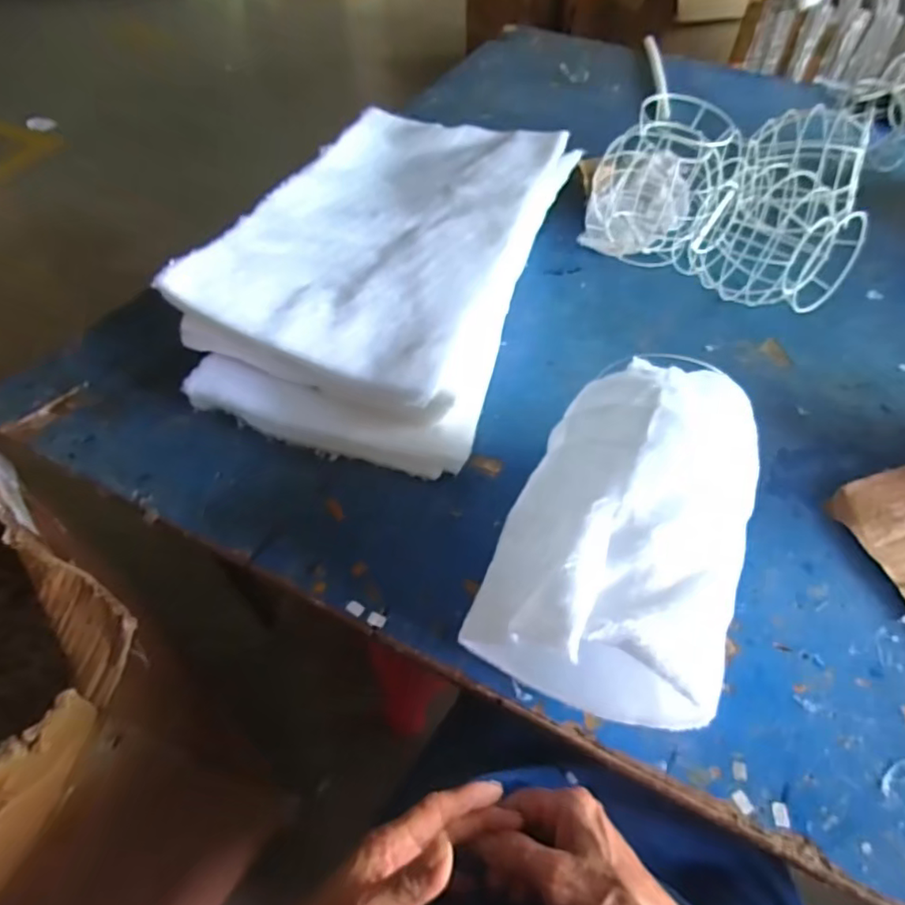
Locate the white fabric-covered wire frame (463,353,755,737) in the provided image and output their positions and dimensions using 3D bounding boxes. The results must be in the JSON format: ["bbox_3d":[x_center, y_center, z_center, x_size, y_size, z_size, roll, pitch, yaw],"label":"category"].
[{"bbox_3d":[0.115,0.050,0.397,0.142,0.145,0.221,18,54,17],"label":"white fabric-covered wire frame"}]

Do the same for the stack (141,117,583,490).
[{"bbox_3d":[-0.056,-0.195,0.602,0.267,0.116,0.427,15,53,14],"label":"stack"}]

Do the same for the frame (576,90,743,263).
[{"bbox_3d":[0.245,-0.319,0.681,0.155,0.135,0.138,13,52,13],"label":"frame"}]

